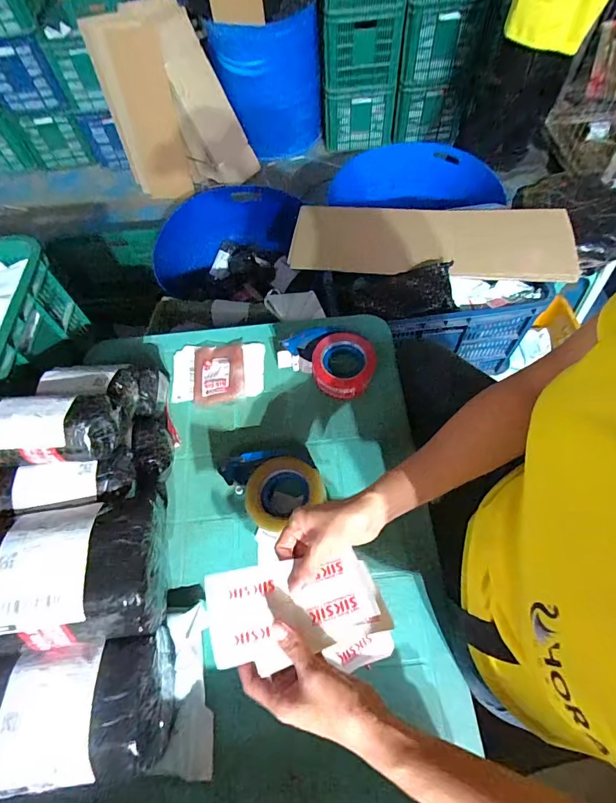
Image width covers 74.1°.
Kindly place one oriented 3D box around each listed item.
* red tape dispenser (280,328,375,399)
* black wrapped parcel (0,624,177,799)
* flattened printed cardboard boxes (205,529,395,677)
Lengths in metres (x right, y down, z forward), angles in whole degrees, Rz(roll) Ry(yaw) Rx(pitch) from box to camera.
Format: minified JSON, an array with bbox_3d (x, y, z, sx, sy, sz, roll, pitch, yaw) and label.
[{"bbox_3d":[0.045,-0.079,0.748,0.159,0.060,0.123,33,68,20],"label":"red tape dispenser"},{"bbox_3d":[-0.282,0.368,0.483,0.226,0.105,0.132,-10,61,-2],"label":"black wrapped parcel"},{"bbox_3d":[-0.005,0.209,0.435,0.194,0.026,0.123,6,55,-10],"label":"flattened printed cardboard boxes"}]

